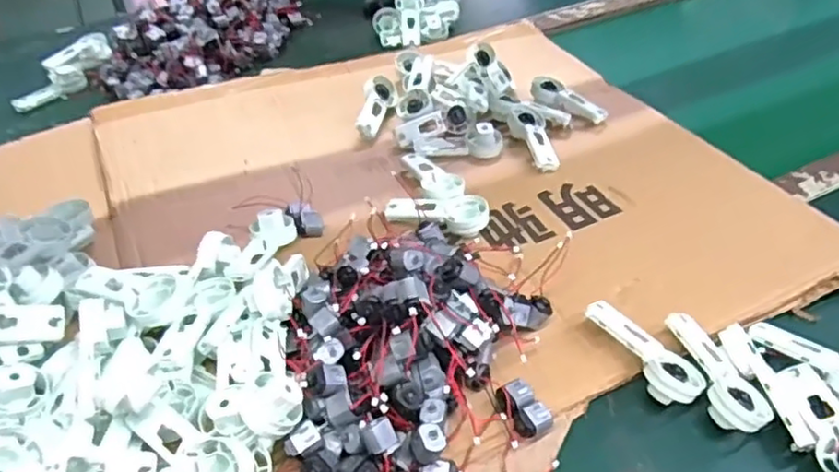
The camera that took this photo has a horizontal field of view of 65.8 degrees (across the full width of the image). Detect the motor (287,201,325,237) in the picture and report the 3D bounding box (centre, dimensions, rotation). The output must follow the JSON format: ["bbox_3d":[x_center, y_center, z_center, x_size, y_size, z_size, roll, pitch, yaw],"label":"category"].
[{"bbox_3d":[-0.101,-0.014,0.581,0.029,0.020,0.033,-13,42,-12],"label":"motor"}]

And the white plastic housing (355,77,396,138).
[{"bbox_3d":[-0.048,-0.144,0.724,0.034,0.029,0.091,2,41,6],"label":"white plastic housing"}]

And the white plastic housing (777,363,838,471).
[{"bbox_3d":[0.273,0.127,0.427,0.038,0.021,0.091,-25,37,12],"label":"white plastic housing"}]

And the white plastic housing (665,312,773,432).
[{"bbox_3d":[0.210,0.098,0.459,0.035,0.029,0.092,-9,42,-7],"label":"white plastic housing"}]

